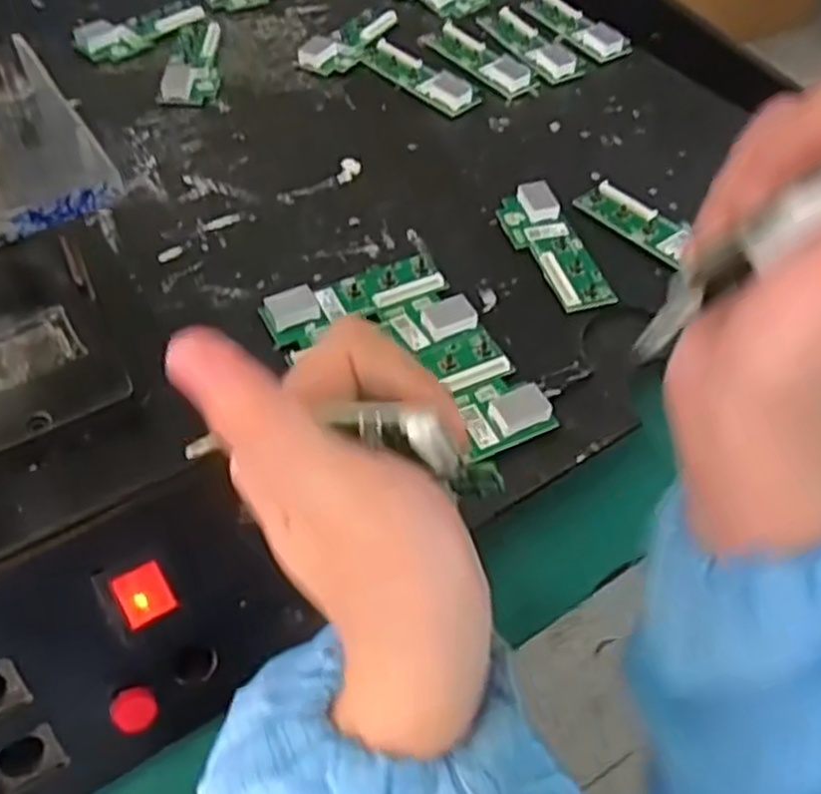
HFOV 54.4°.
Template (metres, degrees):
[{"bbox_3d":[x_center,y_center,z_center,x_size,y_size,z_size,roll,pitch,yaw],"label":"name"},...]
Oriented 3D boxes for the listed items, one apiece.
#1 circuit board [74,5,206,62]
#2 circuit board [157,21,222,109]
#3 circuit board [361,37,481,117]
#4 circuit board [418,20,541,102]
[{"bbox_3d":[-0.199,-0.272,0.597,0.097,0.011,0.036,-22,58,-19],"label":"circuit board"},{"bbox_3d":[-0.156,-0.245,0.577,0.039,0.012,0.102,0,54,-4],"label":"circuit board"},{"bbox_3d":[0.005,-0.234,0.580,0.032,0.012,0.099,-36,64,-26],"label":"circuit board"},{"bbox_3d":[0.051,-0.256,0.599,0.042,0.013,0.104,-33,62,-25],"label":"circuit board"}]

